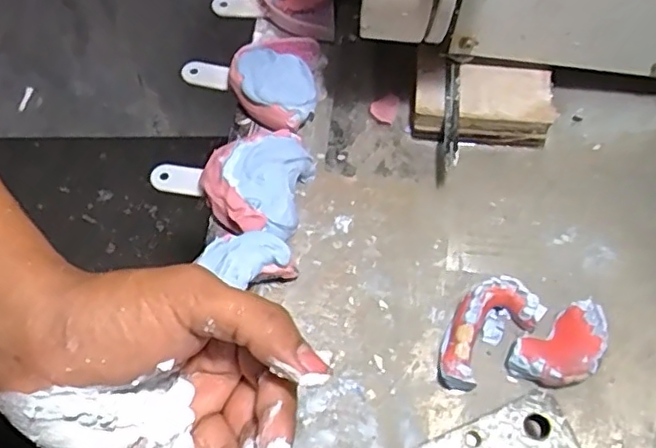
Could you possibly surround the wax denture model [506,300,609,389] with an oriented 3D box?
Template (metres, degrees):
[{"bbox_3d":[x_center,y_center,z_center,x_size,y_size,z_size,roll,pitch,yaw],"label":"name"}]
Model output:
[{"bbox_3d":[0.127,0.068,0.327,0.058,0.013,0.034,-30,65,-13],"label":"wax denture model"}]

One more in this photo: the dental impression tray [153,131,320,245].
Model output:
[{"bbox_3d":[-0.064,-0.030,0.380,0.099,0.030,0.072,13,63,9],"label":"dental impression tray"}]

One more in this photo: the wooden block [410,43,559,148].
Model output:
[{"bbox_3d":[0.101,-0.080,0.401,0.087,0.034,0.050,7,62,6],"label":"wooden block"}]

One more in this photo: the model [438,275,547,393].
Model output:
[{"bbox_3d":[0.083,0.059,0.332,0.067,0.019,0.035,-39,67,-17],"label":"model"}]

